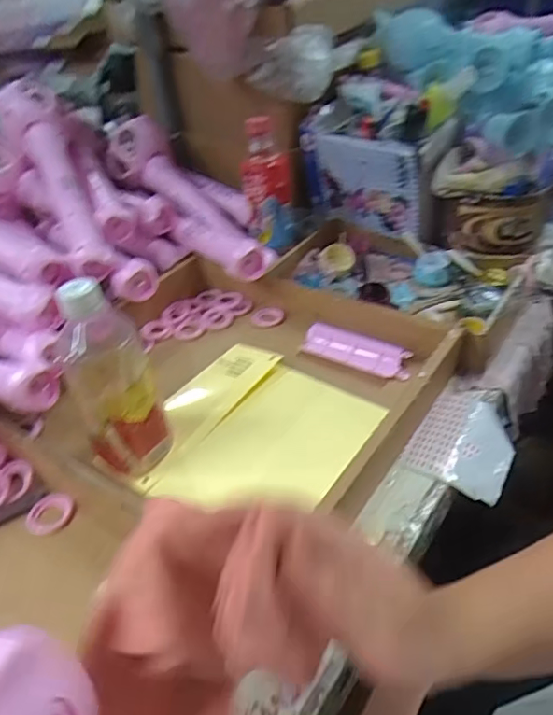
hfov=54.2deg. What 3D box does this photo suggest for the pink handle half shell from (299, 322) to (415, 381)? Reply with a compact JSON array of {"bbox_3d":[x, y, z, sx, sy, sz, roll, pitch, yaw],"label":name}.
[{"bbox_3d":[0.089,-0.007,0.615,0.130,0.018,0.045,20,45,28],"label":"pink handle half shell"}]

